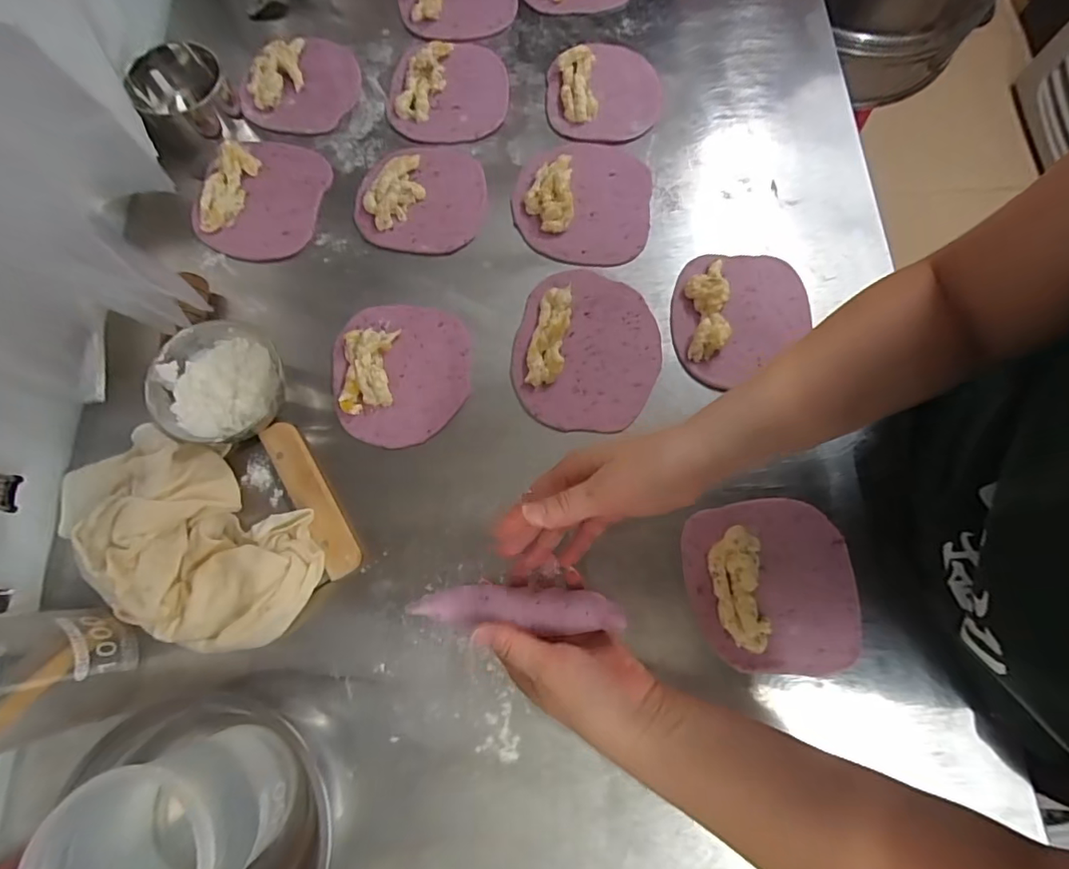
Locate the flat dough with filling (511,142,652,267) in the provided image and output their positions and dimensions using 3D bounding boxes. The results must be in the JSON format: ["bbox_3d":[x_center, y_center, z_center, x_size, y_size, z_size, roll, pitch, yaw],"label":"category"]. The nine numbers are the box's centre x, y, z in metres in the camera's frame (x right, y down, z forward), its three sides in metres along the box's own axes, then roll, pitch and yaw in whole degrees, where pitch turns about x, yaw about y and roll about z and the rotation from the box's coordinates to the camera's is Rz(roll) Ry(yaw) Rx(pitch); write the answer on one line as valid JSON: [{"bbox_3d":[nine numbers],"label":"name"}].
[{"bbox_3d":[0.051,-0.249,0.538,0.143,0.022,0.144,3,74,0],"label":"flat dough with filling"}]

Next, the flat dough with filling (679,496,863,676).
[{"bbox_3d":[0.204,0.126,0.436,0.140,0.025,0.139,-2,74,-2],"label":"flat dough with filling"}]

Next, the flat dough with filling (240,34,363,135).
[{"bbox_3d":[-0.261,-0.397,0.577,0.112,0.026,0.127,30,76,7],"label":"flat dough with filling"}]

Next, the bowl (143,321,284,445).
[{"bbox_3d":[-0.278,-0.042,0.459,0.100,0.051,0.102,0,74,-1],"label":"bowl"}]

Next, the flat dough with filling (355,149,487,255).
[{"bbox_3d":[-0.121,-0.255,0.539,0.132,0.023,0.128,0,74,-1],"label":"flat dough with filling"}]

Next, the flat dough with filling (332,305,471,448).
[{"bbox_3d":[-0.126,-0.061,0.484,0.125,0.026,0.138,-1,74,-1],"label":"flat dough with filling"}]

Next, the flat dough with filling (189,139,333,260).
[{"bbox_3d":[-0.287,-0.254,0.536,0.120,0.028,0.141,16,74,3],"label":"flat dough with filling"}]

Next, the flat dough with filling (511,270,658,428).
[{"bbox_3d":[0.052,-0.086,0.494,0.135,0.021,0.161,9,74,2],"label":"flat dough with filling"}]

